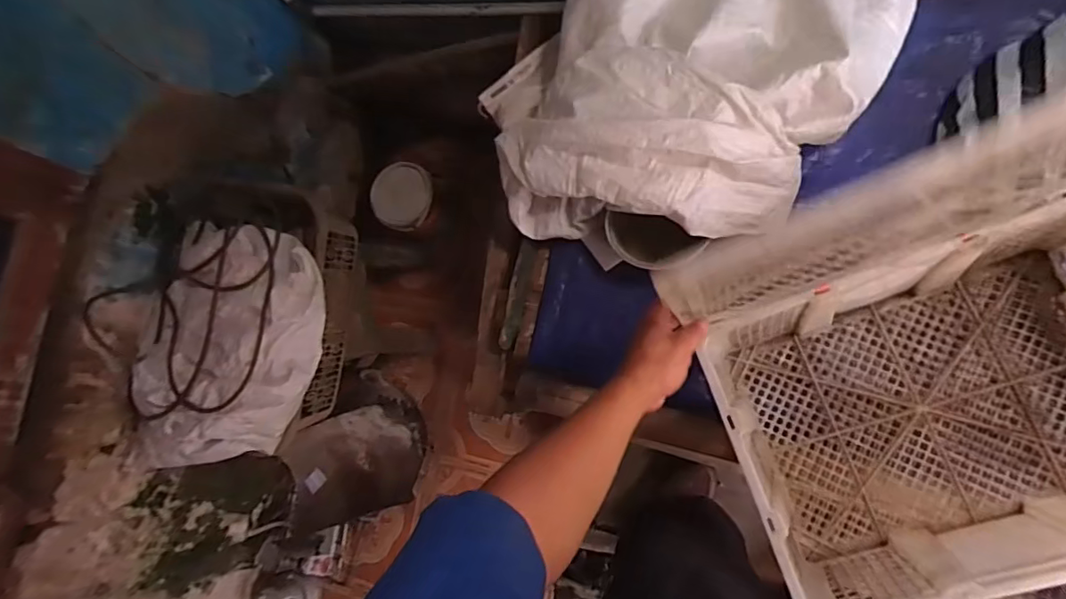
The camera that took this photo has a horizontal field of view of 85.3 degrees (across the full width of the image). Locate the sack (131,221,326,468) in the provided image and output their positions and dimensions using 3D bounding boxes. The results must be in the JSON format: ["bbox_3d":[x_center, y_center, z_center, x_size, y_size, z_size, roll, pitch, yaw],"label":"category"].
[{"bbox_3d":[-0.614,0.082,1.114,0.404,0.180,0.449,3,90,9],"label":"sack"}]

